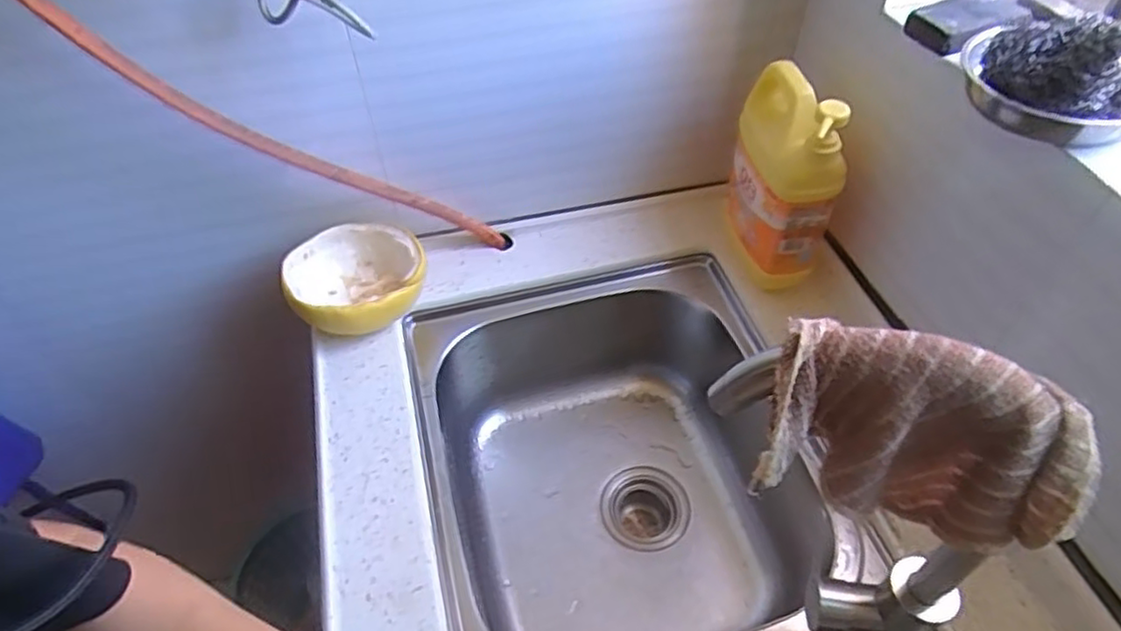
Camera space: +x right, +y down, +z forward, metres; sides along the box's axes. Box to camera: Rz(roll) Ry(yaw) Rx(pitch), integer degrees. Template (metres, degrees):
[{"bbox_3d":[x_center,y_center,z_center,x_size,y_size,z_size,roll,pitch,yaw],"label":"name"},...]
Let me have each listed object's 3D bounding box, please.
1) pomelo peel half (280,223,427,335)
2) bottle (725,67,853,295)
[{"bbox_3d":[-0.225,-0.033,0.757,0.144,0.080,0.119,-17,51,-12],"label":"pomelo peel half"},{"bbox_3d":[0.233,-0.151,0.712,0.081,0.206,0.138,-1,50,2],"label":"bottle"}]

